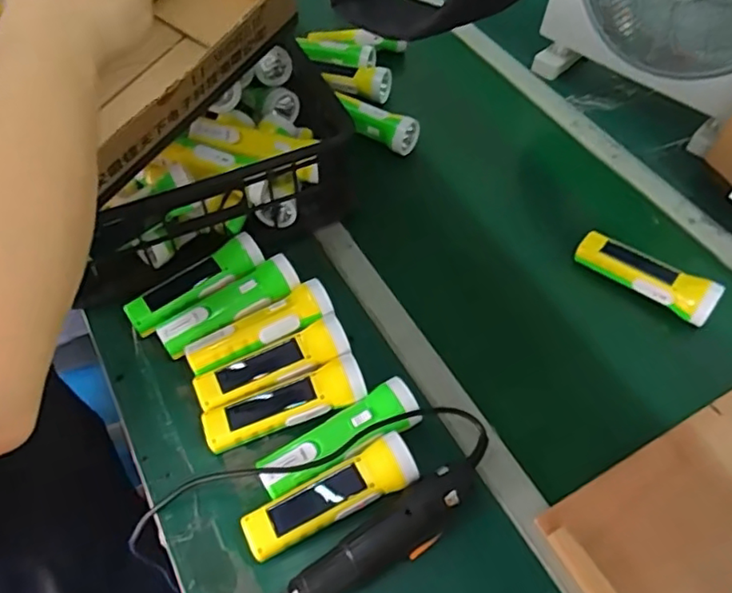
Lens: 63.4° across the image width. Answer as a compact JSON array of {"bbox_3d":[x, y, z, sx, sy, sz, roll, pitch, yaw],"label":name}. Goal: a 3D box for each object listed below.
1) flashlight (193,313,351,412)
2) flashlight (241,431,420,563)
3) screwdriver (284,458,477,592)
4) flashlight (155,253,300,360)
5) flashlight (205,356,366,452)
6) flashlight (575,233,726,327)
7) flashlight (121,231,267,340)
[{"bbox_3d":[-0.099,0.081,0.647,0.166,0.044,0.052,-22,58,-16],"label":"flashlight"},{"bbox_3d":[-0.032,0.194,0.566,0.170,0.043,0.050,-24,58,-18],"label":"flashlight"},{"bbox_3d":[0.001,0.237,0.536,0.256,0.045,0.052,-31,60,-21],"label":"screwdriver"},{"bbox_3d":[-0.155,0.017,0.691,0.169,0.045,0.054,-30,60,-21],"label":"flashlight"},{"bbox_3d":[-0.084,0.115,0.618,0.165,0.045,0.047,-17,56,-14],"label":"flashlight"},{"bbox_3d":[0.343,-0.025,0.733,0.169,0.048,0.046,35,61,22],"label":"flashlight"},{"bbox_3d":[-0.200,-0.010,0.703,0.164,0.052,0.047,-29,60,-20],"label":"flashlight"}]

